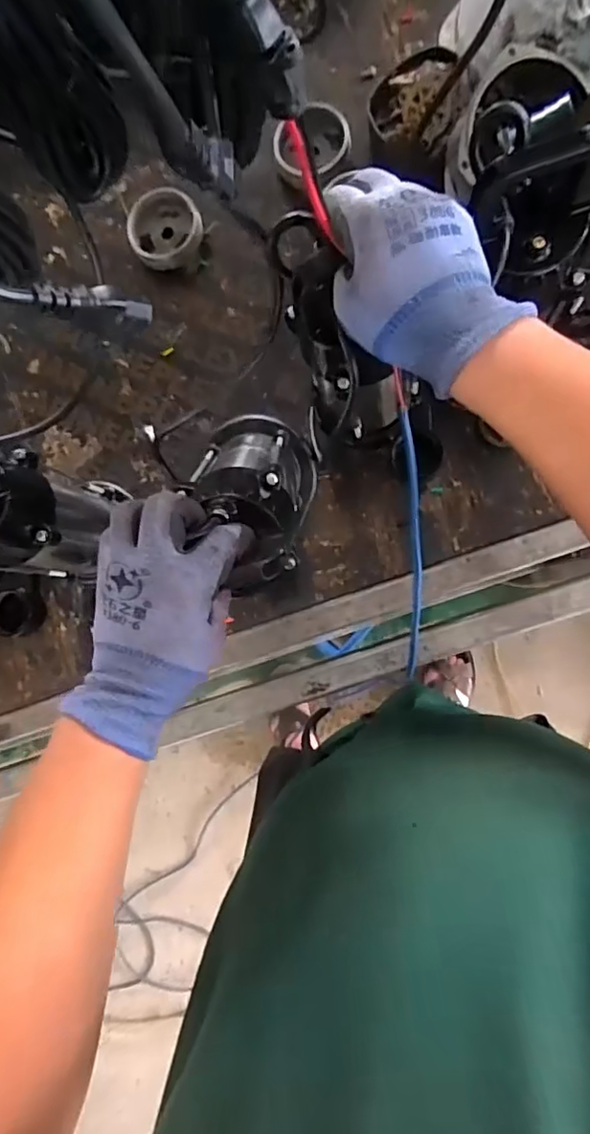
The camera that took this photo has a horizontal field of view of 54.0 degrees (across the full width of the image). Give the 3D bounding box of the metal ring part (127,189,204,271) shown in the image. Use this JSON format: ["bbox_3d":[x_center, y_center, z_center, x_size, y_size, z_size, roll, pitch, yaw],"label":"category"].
[{"bbox_3d":[-0.163,-0.419,0.715,0.092,0.038,0.094,-1,86,9],"label":"metal ring part"}]

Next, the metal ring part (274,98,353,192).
[{"bbox_3d":[0.024,-0.508,0.689,0.089,0.037,0.084,-1,86,9],"label":"metal ring part"}]

